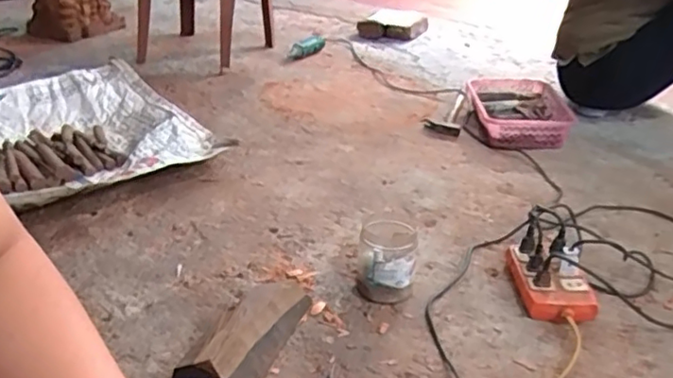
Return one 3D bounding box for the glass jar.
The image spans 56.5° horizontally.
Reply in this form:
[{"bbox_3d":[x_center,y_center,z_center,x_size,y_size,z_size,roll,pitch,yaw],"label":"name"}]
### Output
[{"bbox_3d":[0.080,0.110,1.008,0.093,0.110,0.105,5,30,5],"label":"glass jar"}]

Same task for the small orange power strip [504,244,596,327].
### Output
[{"bbox_3d":[0.349,0.151,1.026,0.112,0.042,0.167,2,30,0],"label":"small orange power strip"}]

